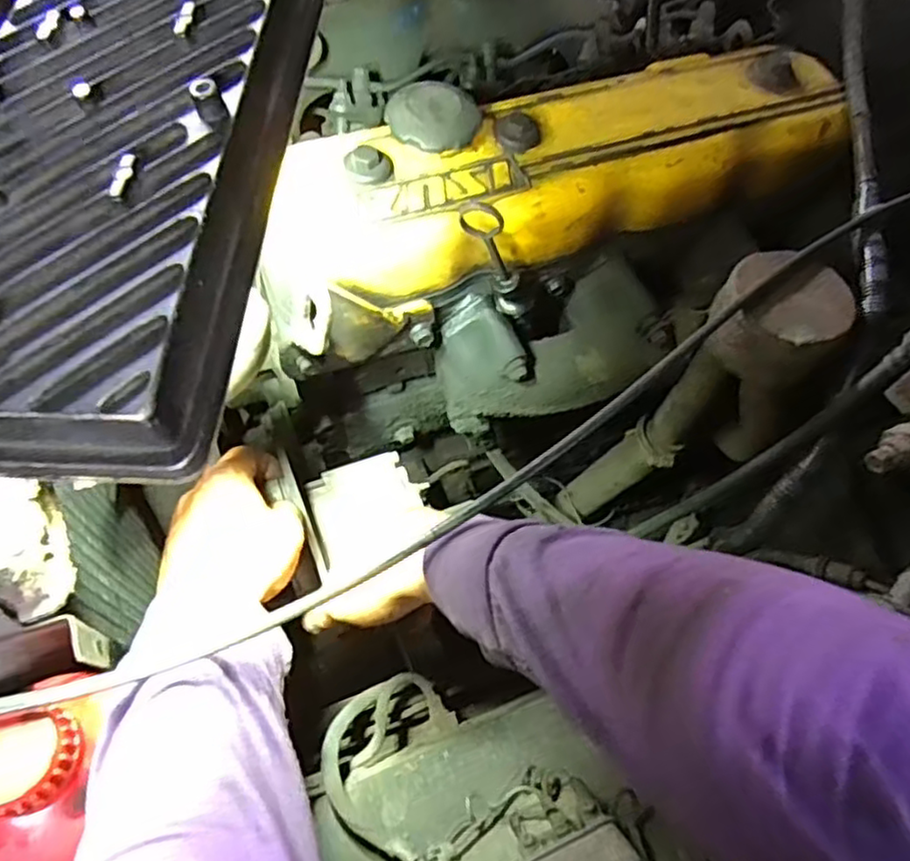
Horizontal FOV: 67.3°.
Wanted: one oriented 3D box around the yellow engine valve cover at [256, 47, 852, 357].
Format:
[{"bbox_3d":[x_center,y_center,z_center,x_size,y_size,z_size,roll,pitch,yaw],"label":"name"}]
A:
[{"bbox_3d":[0.090,-0.199,0.527,0.474,0.074,0.127,-22,69,-13],"label":"yellow engine valve cover"}]

